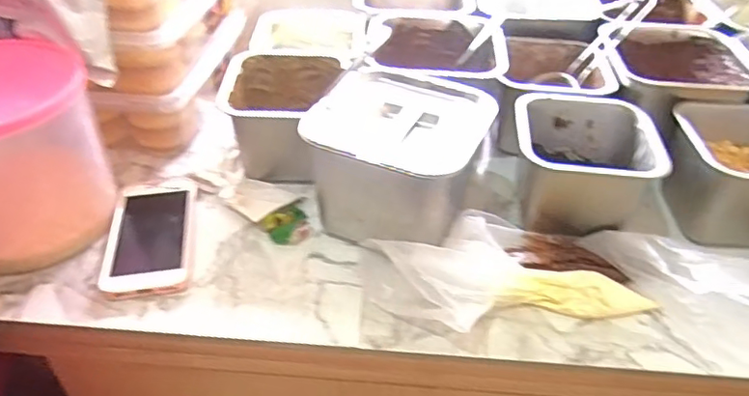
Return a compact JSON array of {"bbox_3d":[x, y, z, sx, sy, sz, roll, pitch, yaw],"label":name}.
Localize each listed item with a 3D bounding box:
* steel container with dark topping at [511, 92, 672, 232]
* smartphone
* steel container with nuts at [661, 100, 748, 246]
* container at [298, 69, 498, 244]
[{"bbox_3d":[0.188,-0.032,0.535,0.119,0.089,0.109,5,39,2],"label":"steel container with dark topping"},{"bbox_3d":[-0.199,0.034,0.509,0.073,0.016,0.133,-5,40,-10],"label":"smartphone"},{"bbox_3d":[0.340,-0.024,0.535,0.122,0.093,0.106,7,40,4],"label":"steel container with nuts"},{"bbox_3d":[0.021,-0.026,0.514,0.136,0.119,0.133,18,42,18],"label":"container"}]

